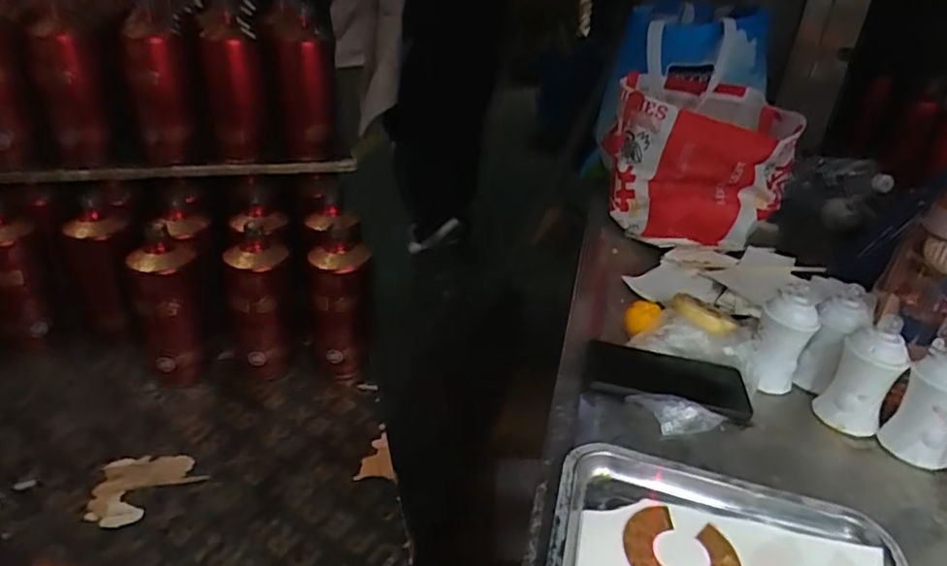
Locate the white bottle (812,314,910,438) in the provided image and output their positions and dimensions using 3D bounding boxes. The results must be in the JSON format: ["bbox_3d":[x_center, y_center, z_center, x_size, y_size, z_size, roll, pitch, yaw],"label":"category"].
[{"bbox_3d":[0.383,0.091,0.610,0.054,0.114,0.050,21,32,29],"label":"white bottle"}]

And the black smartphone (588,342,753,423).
[{"bbox_3d":[0.200,0.096,0.637,0.160,0.014,0.077,9,28,8],"label":"black smartphone"}]

